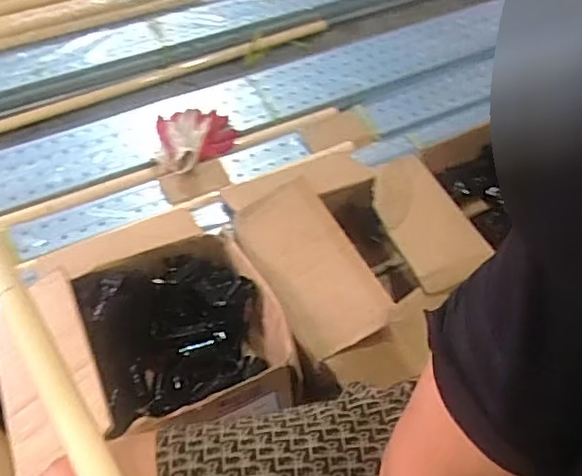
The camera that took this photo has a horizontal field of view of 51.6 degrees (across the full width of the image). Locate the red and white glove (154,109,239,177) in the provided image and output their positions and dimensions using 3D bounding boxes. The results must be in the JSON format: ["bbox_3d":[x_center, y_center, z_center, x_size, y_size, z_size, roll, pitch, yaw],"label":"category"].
[{"bbox_3d":[-0.195,-0.209,1.240,0.166,0.051,0.185,-5,54,-7],"label":"red and white glove"}]

